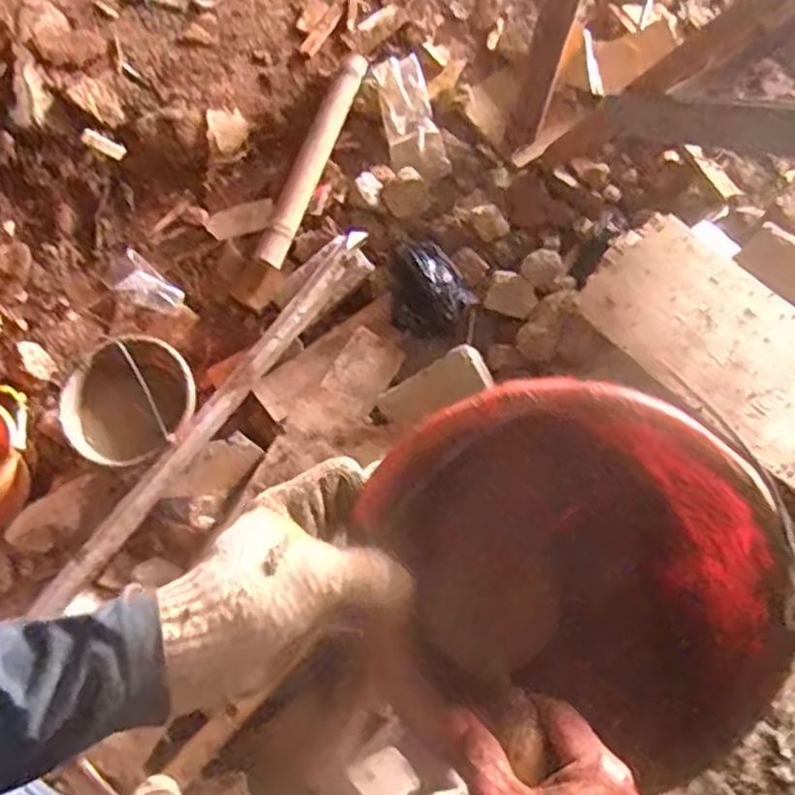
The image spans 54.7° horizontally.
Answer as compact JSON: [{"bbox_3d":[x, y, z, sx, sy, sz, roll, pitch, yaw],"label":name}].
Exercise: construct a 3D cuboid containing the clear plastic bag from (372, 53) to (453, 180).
[{"bbox_3d":[0.023,-0.617,1.677,0.114,0.029,0.299,-13,67,-10],"label":"clear plastic bag"}]

